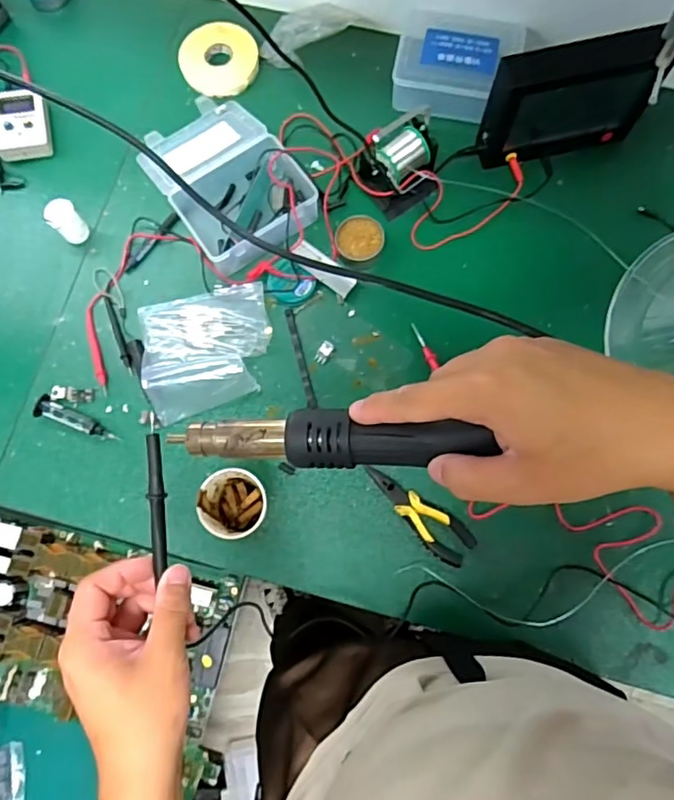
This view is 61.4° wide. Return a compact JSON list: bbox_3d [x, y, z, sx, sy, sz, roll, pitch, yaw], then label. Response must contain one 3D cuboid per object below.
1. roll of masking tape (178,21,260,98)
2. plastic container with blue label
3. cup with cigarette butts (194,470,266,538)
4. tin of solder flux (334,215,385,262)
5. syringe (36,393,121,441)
[{"bbox_3d":[-0.173,-0.502,0.833,0.114,0.019,0.117,0,77,1],"label":"roll of masking tape"},{"bbox_3d":[0.163,-0.457,0.780,0.165,0.057,0.129,12,77,4],"label":"plastic container with blue label"},{"bbox_3d":[-0.115,0.119,0.650,0.068,0.083,0.071,0,77,1],"label":"cup with cigarette butts"},{"bbox_3d":[0.030,-0.211,0.752,0.063,0.026,0.058,-2,77,1],"label":"tin of solder flux"},{"bbox_3d":[-0.328,0.025,0.714,0.119,0.014,0.027,20,78,6],"label":"syringe"}]

